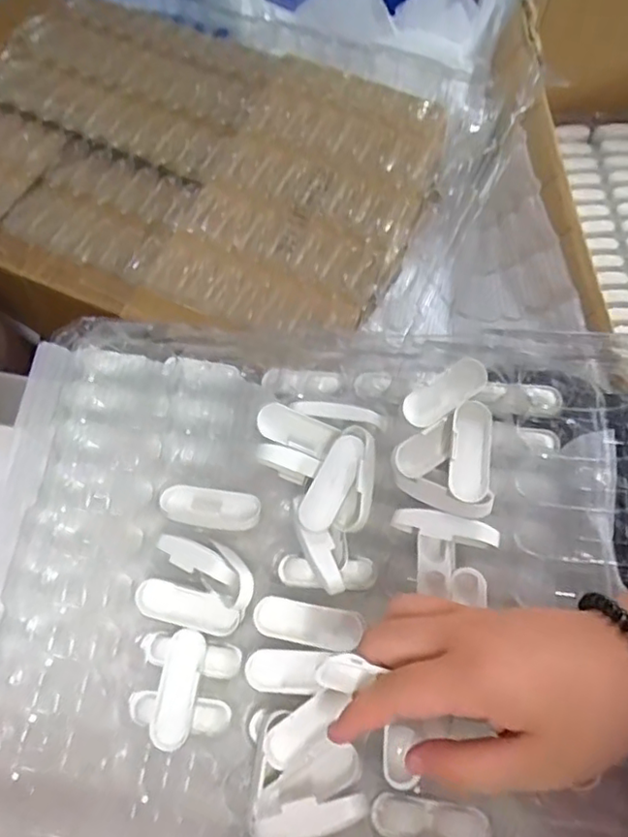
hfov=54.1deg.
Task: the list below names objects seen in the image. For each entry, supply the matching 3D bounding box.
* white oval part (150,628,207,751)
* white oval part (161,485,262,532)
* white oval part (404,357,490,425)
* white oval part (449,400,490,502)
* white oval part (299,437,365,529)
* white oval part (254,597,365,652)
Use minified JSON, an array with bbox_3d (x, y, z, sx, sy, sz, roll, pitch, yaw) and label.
[{"bbox_3d":[-0.082,0.162,0.371,0.024,0.008,0.065,9,68,4],"label":"white oval part"},{"bbox_3d":[-0.068,0.061,0.410,0.065,0.028,0.026,7,68,3],"label":"white oval part"},{"bbox_3d":[0.085,-0.015,0.400,0.064,0.018,0.023,-35,72,-13],"label":"white oval part"},{"bbox_3d":[0.097,0.020,0.377,0.025,0.012,0.063,10,69,5],"label":"white oval part"},{"bbox_3d":[0.011,0.040,0.384,0.023,0.009,0.063,27,89,11],"label":"white oval part"},{"bbox_3d":[-0.004,0.123,0.371,0.064,0.007,0.023,11,68,5],"label":"white oval part"}]

